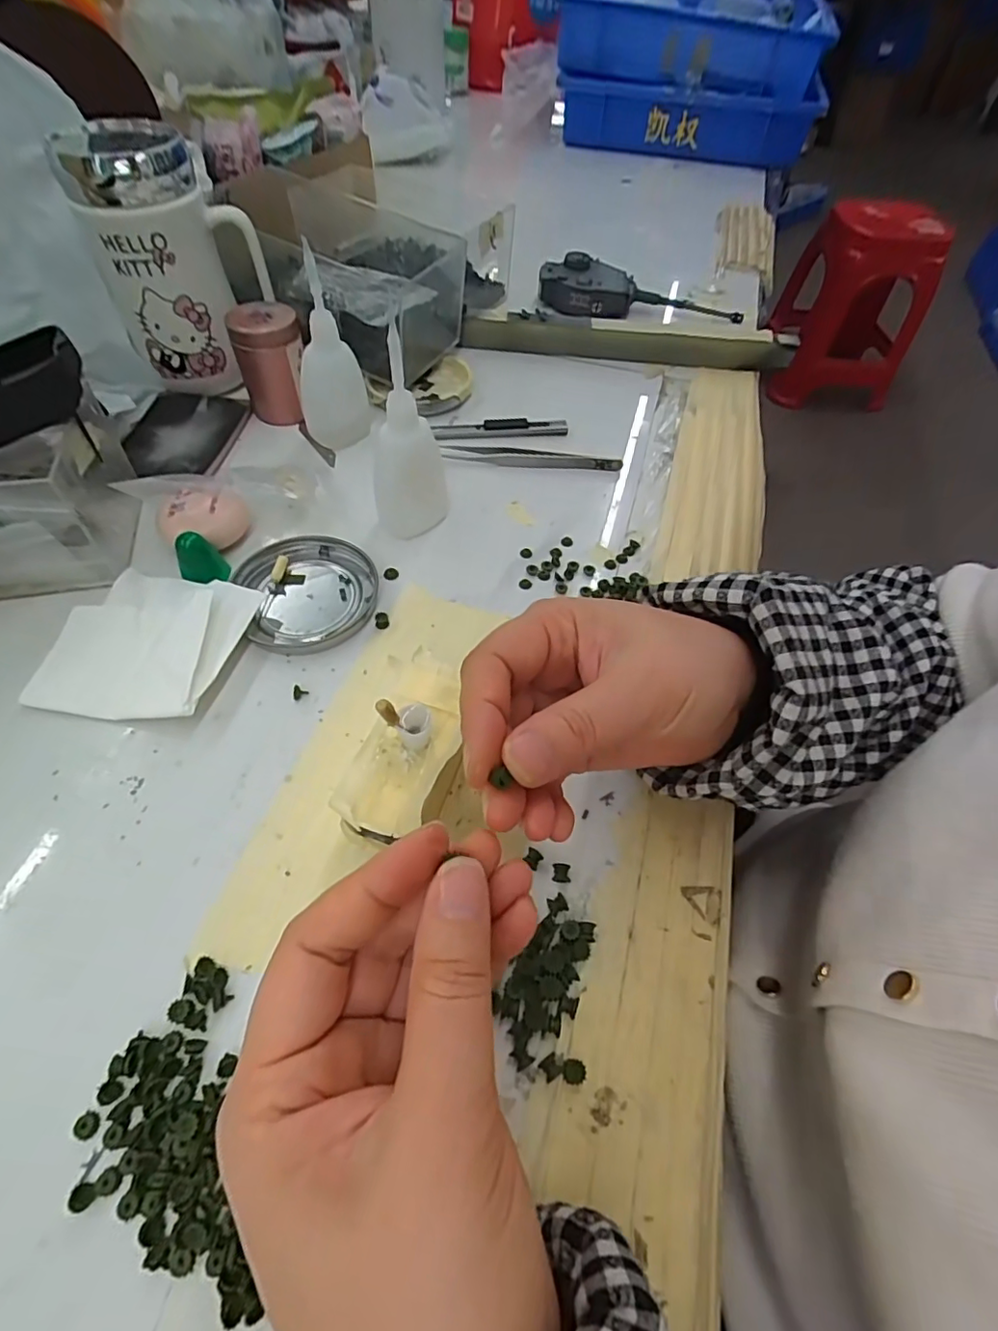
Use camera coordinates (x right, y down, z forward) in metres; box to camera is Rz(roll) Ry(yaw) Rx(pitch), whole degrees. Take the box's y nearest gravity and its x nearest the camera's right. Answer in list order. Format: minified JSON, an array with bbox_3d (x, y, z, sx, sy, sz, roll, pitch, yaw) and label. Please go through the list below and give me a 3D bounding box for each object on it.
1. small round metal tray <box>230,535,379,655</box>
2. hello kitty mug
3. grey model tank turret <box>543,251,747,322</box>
[{"bbox_3d":[-0.105,-0.042,0.311,0.072,0.011,0.074,2,56,-3],"label":"small round metal tray"},{"bbox_3d":[-0.214,-0.258,0.371,0.091,0.134,0.071,14,56,5],"label":"hello kitty mug"},{"bbox_3d":[0.131,-0.345,0.512,0.184,0.029,0.057,-2,56,-4],"label":"grey model tank turret"}]

